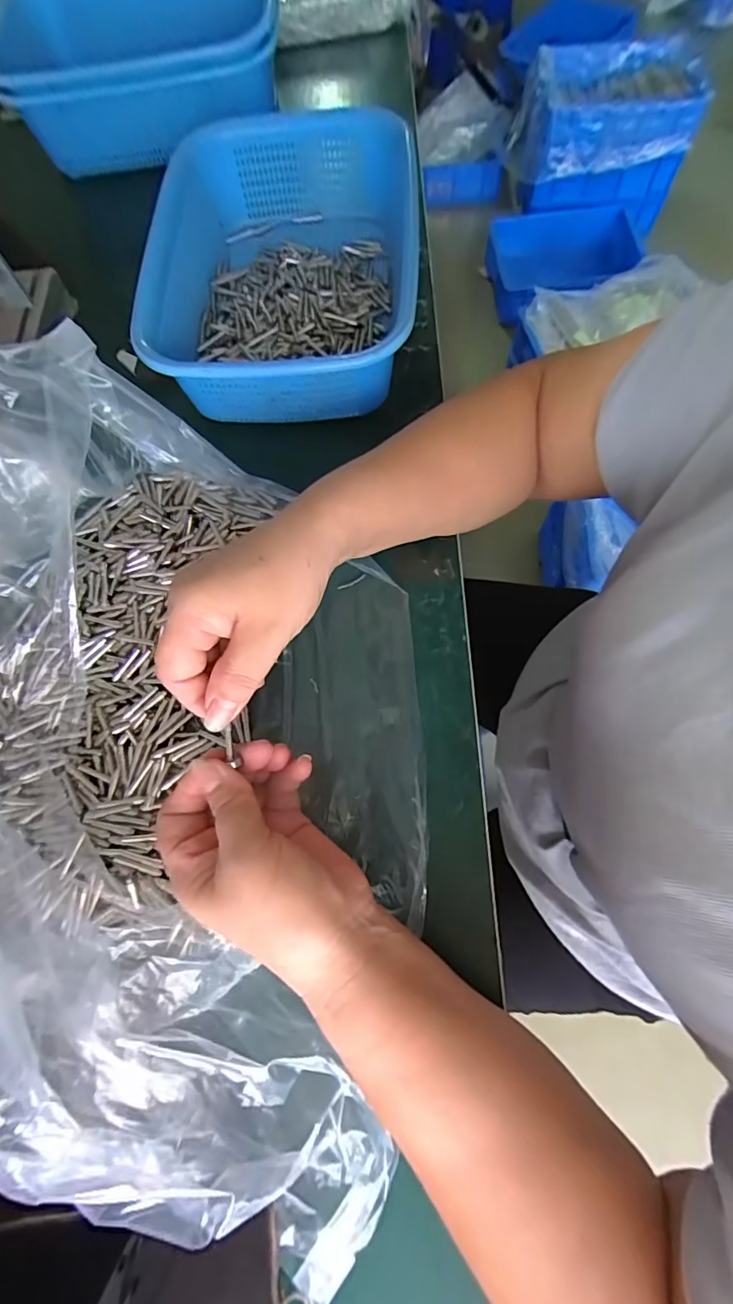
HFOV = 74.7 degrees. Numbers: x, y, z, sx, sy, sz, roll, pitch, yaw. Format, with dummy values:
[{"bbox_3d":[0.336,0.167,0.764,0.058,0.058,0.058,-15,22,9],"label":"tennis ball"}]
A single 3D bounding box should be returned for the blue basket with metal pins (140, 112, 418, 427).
[{"bbox_3d":[-0.069,-0.326,0.406,0.210,0.077,0.302,3,72,4],"label":"blue basket with metal pins"}]

